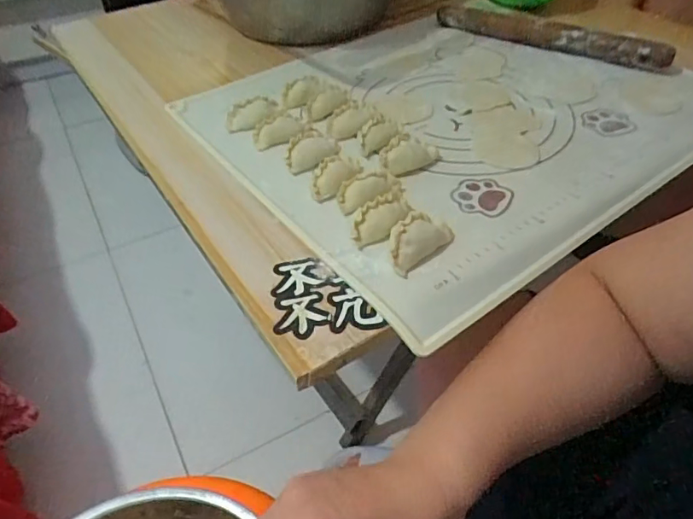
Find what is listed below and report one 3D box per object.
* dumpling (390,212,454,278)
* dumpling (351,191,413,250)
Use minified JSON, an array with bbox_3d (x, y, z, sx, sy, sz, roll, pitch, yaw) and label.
[{"bbox_3d":[0.052,-0.015,0.382,0.030,0.018,0.058,33,53,28],"label":"dumpling"},{"bbox_3d":[0.027,-0.031,0.399,0.024,0.019,0.057,32,53,28],"label":"dumpling"}]

